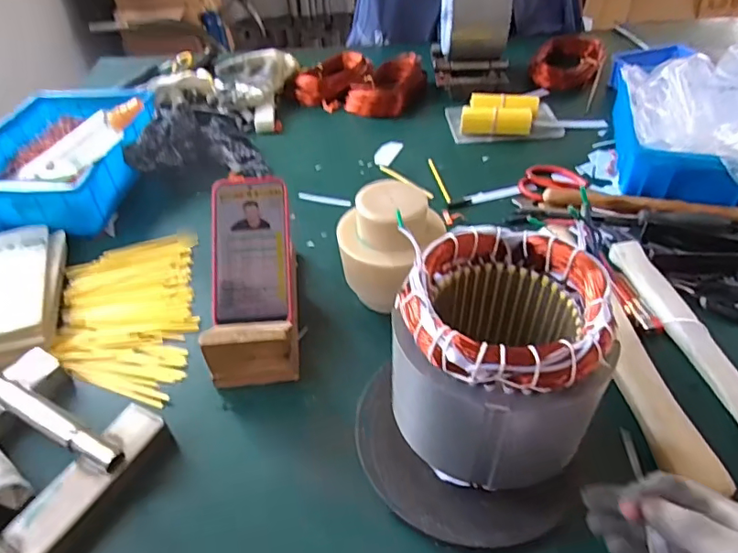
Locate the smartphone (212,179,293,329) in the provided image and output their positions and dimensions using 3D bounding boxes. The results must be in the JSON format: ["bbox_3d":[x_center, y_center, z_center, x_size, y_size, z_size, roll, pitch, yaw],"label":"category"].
[{"bbox_3d":[-0.127,-0.030,0.554,0.082,0.010,0.158,-3,79,-6],"label":"smartphone"}]

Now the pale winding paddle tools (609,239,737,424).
[{"bbox_3d":[0.328,0.065,0.509,0.039,0.014,0.304,-6,42,-3],"label":"pale winding paddle tools"}]

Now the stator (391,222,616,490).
[{"bbox_3d":[0.097,0.055,0.386,0.143,0.139,0.145,7,43,11],"label":"stator"}]

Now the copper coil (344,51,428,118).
[{"bbox_3d":[0.035,-0.365,0.968,0.107,0.058,0.155,19,47,22],"label":"copper coil"}]

